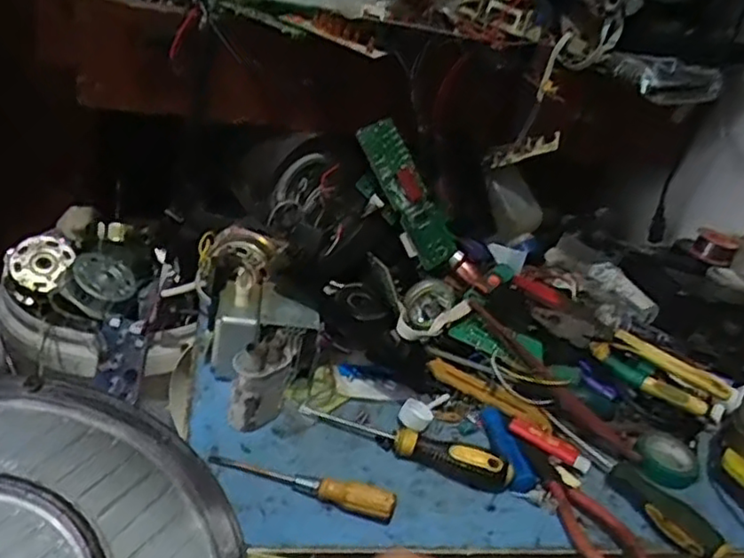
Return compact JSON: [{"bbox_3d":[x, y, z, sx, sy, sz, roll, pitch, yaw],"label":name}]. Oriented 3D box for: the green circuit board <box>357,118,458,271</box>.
[{"bbox_3d":[0.043,-0.095,0.728,0.017,0.165,0.057,-21,11,45],"label":"green circuit board"}]

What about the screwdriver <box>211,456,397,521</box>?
[{"bbox_3d":[-0.056,0.162,0.535,0.152,0.017,0.019,19,32,7],"label":"screwdriver"}]

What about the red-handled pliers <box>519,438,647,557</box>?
[{"bbox_3d":[0.178,0.194,0.581,0.049,0.021,0.140,-5,37,-30],"label":"red-handled pliers"}]

